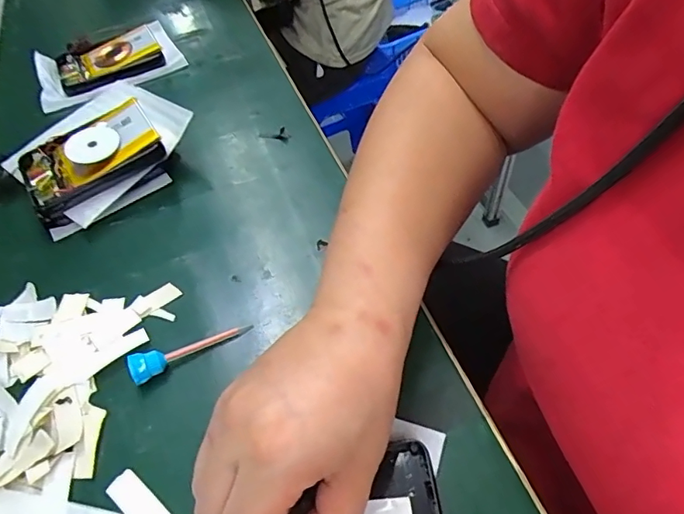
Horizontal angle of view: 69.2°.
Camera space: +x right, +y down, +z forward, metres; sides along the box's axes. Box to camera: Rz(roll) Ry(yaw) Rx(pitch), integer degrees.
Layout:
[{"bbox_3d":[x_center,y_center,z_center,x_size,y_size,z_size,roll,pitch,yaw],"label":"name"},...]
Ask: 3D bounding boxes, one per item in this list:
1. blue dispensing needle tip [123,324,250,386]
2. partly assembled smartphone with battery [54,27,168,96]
[{"bbox_3d":[-0.096,0.055,0.312,0.075,0.015,0.015,-27,54,-16],"label":"blue dispensing needle tip"},{"bbox_3d":[-0.252,-0.212,0.534,0.104,0.018,0.077,-26,54,-16],"label":"partly assembled smartphone with battery"}]

